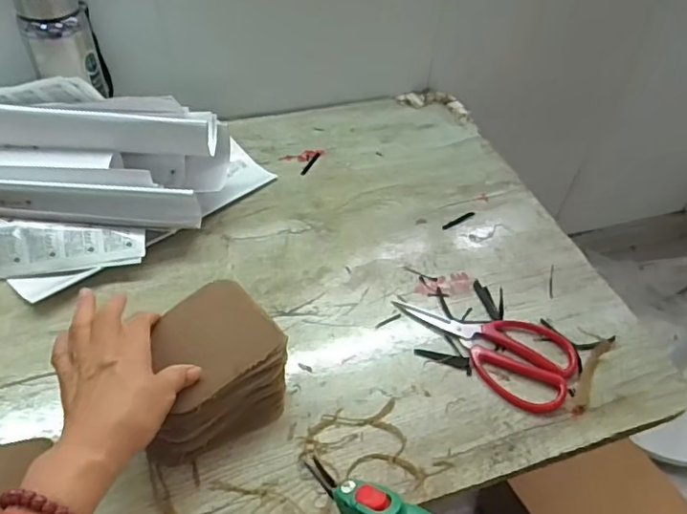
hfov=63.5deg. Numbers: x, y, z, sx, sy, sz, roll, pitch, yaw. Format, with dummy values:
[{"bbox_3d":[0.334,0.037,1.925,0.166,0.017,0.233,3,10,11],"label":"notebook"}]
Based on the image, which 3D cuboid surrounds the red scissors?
[{"bbox_3d":[0.156,0.081,0.580,0.096,0.011,0.181,-32,56,-31],"label":"red scissors"}]

